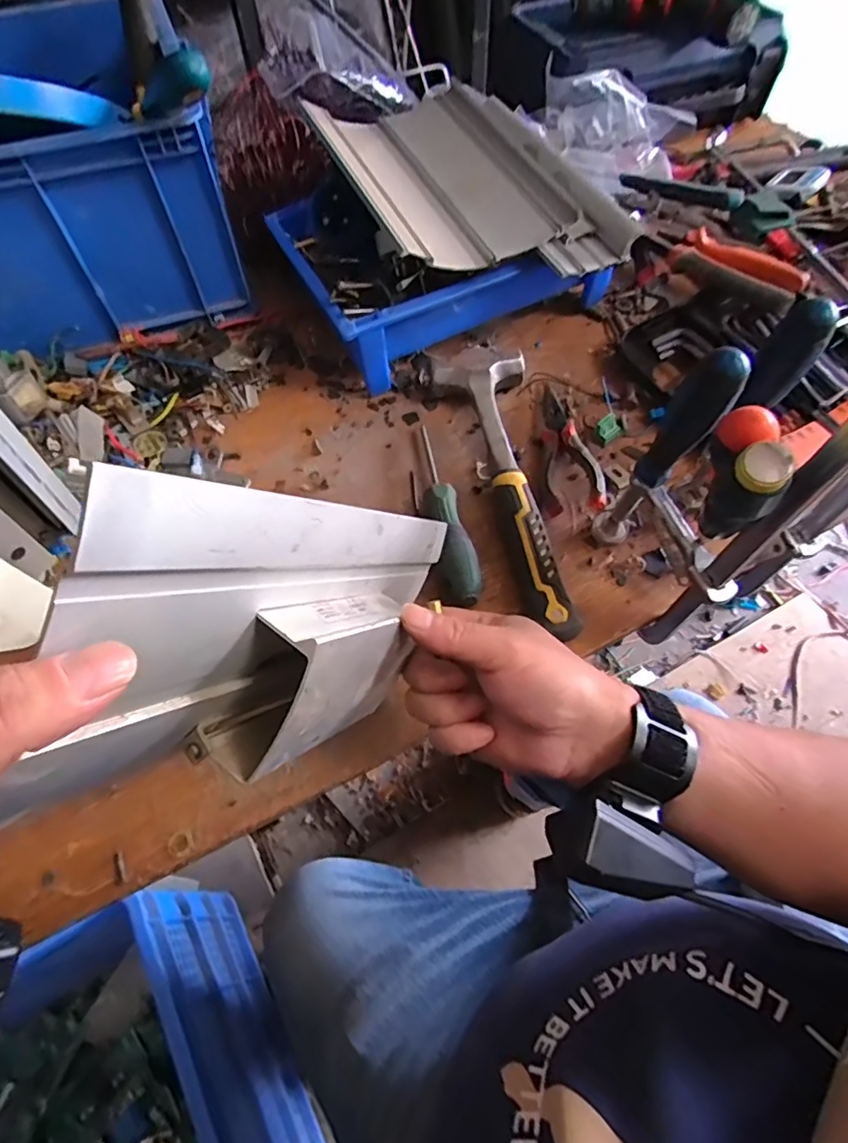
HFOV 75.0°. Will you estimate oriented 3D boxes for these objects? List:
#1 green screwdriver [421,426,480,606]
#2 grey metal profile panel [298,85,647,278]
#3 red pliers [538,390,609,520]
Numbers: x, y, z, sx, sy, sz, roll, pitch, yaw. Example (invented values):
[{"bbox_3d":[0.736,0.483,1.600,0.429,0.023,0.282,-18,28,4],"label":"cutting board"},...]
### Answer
[{"bbox_3d":[0.019,-0.056,0.476,0.029,0.025,0.190,-8,60,-3],"label":"green screwdriver"},{"bbox_3d":[0.035,-0.364,0.521,0.212,0.050,0.286,-26,62,-14],"label":"grey metal profile panel"},{"bbox_3d":[0.131,-0.121,0.510,0.051,0.014,0.147,-1,59,1],"label":"red pliers"}]

